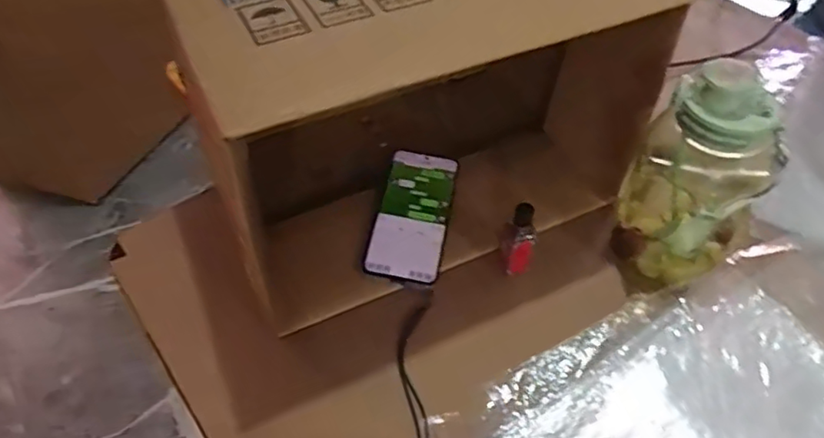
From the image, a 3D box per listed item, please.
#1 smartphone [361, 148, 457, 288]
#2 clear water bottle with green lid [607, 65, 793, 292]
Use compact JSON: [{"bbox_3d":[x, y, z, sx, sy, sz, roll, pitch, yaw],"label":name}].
[{"bbox_3d":[0.002,-0.007,0.627,0.071,0.011,0.153,12,55,3],"label":"smartphone"},{"bbox_3d":[0.253,-0.035,0.541,0.116,0.208,0.126,26,57,24],"label":"clear water bottle with green lid"}]

